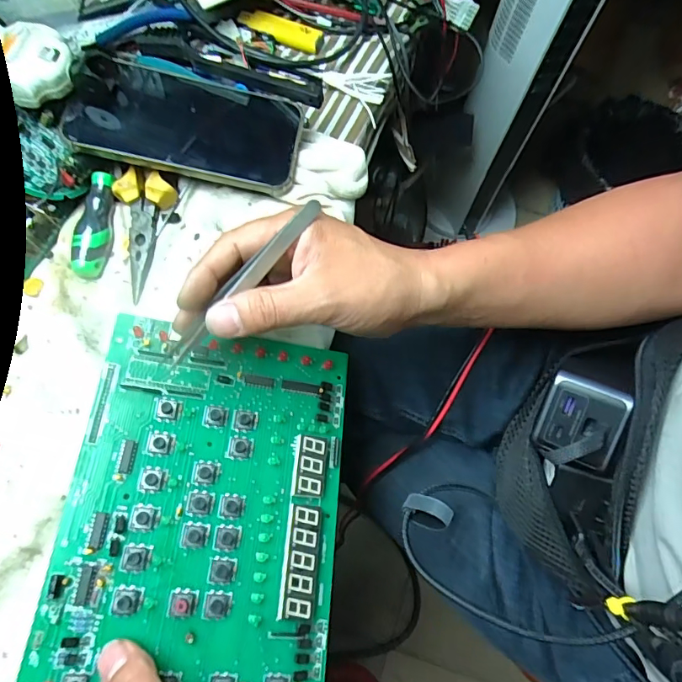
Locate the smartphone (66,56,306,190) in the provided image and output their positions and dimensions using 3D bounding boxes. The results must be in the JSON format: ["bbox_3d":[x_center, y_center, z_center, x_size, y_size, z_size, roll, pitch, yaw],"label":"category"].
[{"bbox_3d":[-0.112,-0.157,0.348,0.157,0.009,0.077,9,75,-7],"label":"smartphone"}]

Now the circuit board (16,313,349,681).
[{"bbox_3d":[-0.078,0.094,0.292,0.159,0.009,0.208,10,68,-14],"label":"circuit board"}]

